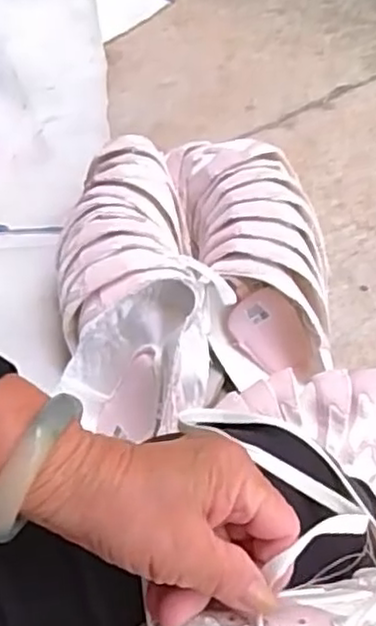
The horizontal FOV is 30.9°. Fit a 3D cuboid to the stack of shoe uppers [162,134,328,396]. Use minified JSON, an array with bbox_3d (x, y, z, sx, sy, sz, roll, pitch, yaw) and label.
[{"bbox_3d":[0.082,-0.093,0.875,0.158,0.102,0.366,-15,69,-10],"label":"stack of shoe uppers"}]

